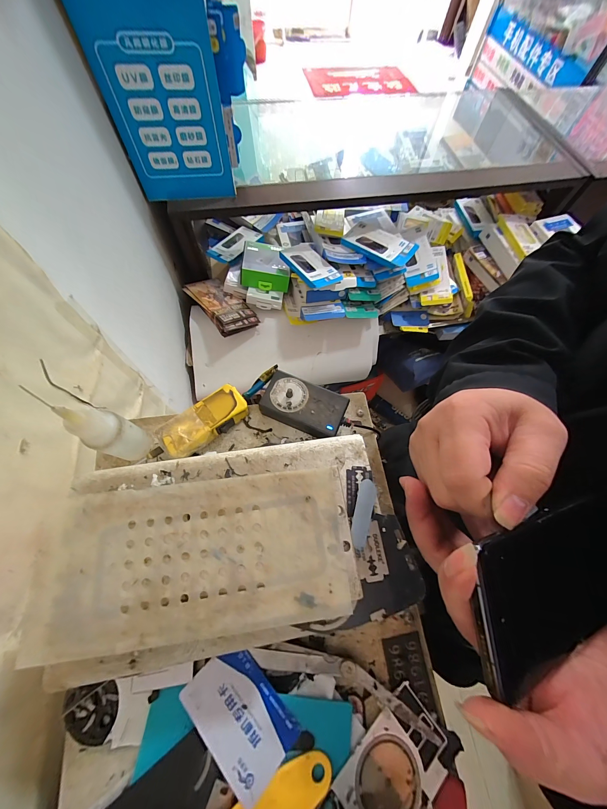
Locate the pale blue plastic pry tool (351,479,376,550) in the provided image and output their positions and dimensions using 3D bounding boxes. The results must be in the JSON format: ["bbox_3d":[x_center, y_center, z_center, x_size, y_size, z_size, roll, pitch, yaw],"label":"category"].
[{"bbox_3d":[0.046,0.084,0.214,0.013,0.004,0.050,14,74,8],"label":"pale blue plastic pry tool"}]

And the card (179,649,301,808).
[{"bbox_3d":[-0.049,0.240,0.215,0.053,0.005,0.084,-38,75,-28],"label":"card"}]

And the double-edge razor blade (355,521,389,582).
[{"bbox_3d":[0.050,0.110,0.207,0.021,0.005,0.038,-7,68,-5],"label":"double-edge razor blade"}]

